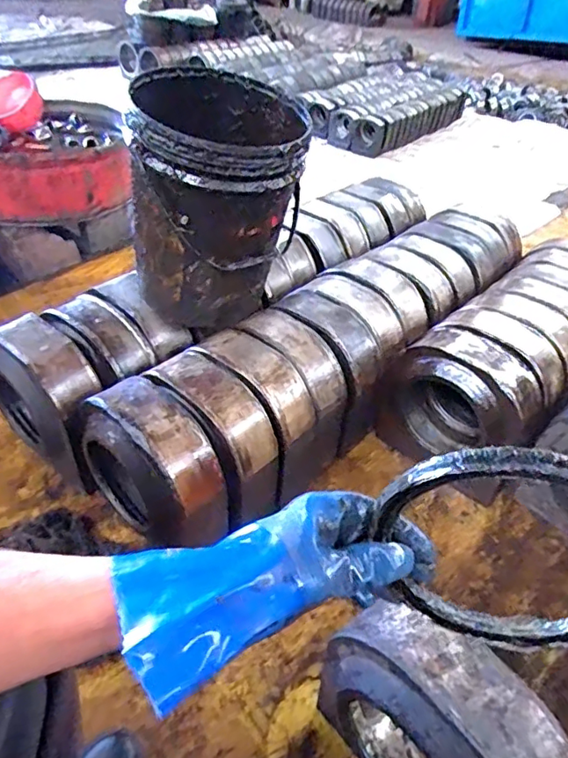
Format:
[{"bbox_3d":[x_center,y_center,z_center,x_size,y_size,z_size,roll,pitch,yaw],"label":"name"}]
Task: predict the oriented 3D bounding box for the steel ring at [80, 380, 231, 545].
[{"bbox_3d":[-0.223,0.144,0.920,0.238,0.212,0.126,33,48,30],"label":"steel ring"}]

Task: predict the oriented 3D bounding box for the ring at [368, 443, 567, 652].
[{"bbox_3d":[0.163,0.127,0.385,0.190,0.197,0.030,16,44,13],"label":"ring"}]

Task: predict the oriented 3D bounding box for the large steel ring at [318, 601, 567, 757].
[{"bbox_3d":[0.173,0.442,0.669,0.122,0.311,0.278,-29,50,-33],"label":"large steel ring"}]

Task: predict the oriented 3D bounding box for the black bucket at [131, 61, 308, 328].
[{"bbox_3d":[-0.120,-0.308,1.020,0.289,0.397,0.266,3,40,-2],"label":"black bucket"}]

